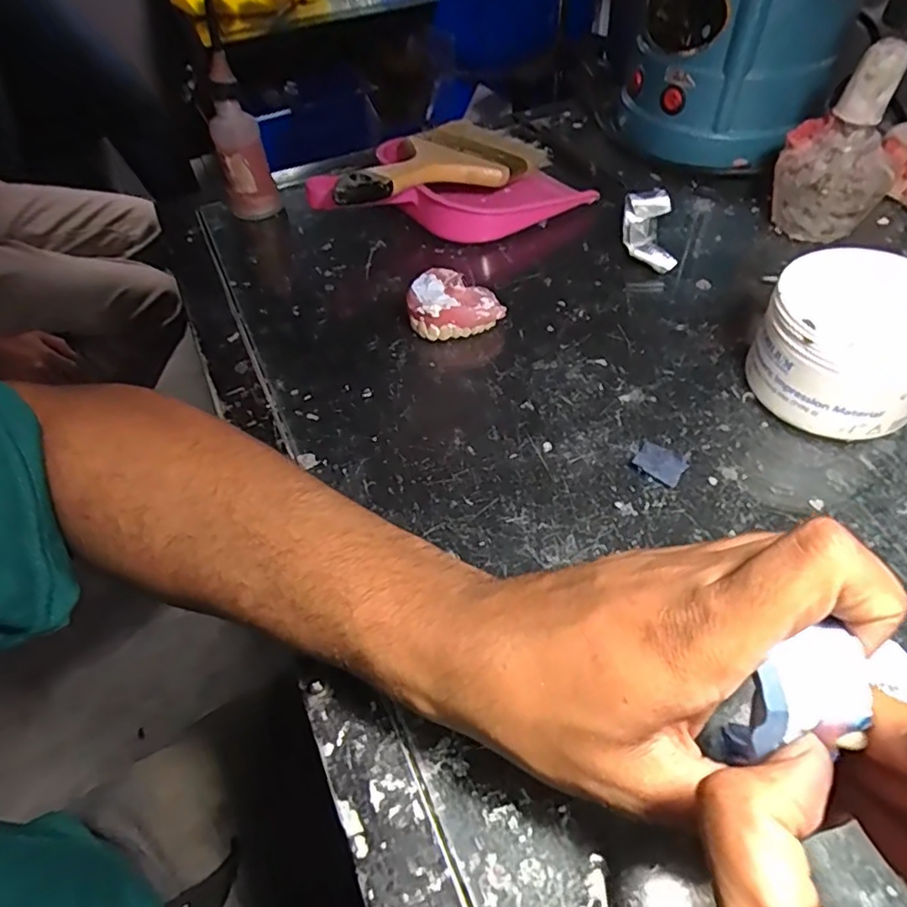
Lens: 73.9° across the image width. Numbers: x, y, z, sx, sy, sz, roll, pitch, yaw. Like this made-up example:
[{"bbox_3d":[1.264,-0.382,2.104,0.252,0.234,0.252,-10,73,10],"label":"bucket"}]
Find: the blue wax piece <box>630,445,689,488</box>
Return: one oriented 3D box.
[{"bbox_3d":[0.110,0.005,0.320,0.026,0.004,0.020,37,62,28],"label":"blue wax piece"}]

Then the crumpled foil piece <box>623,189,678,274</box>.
[{"bbox_3d":[0.142,-0.160,0.439,0.033,0.029,0.072,3,51,6],"label":"crumpled foil piece"}]

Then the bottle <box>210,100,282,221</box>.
[{"bbox_3d":[-0.169,-0.232,0.484,0.038,0.082,0.035,-19,52,-11],"label":"bottle"}]

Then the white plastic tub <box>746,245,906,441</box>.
[{"bbox_3d":[0.211,-0.057,0.321,0.078,0.073,0.088,-34,57,-22],"label":"white plastic tub"}]

